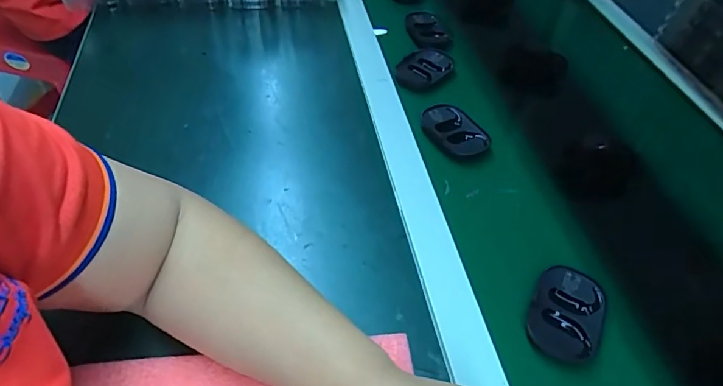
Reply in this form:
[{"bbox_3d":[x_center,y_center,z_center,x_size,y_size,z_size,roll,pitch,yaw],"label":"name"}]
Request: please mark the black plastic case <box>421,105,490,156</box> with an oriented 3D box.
[{"bbox_3d":[0.108,-0.071,0.540,0.056,0.014,0.084,-14,54,-23],"label":"black plastic case"}]

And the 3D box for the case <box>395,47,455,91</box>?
[{"bbox_3d":[0.086,-0.166,0.622,0.058,0.016,0.100,31,50,14],"label":"case"}]

